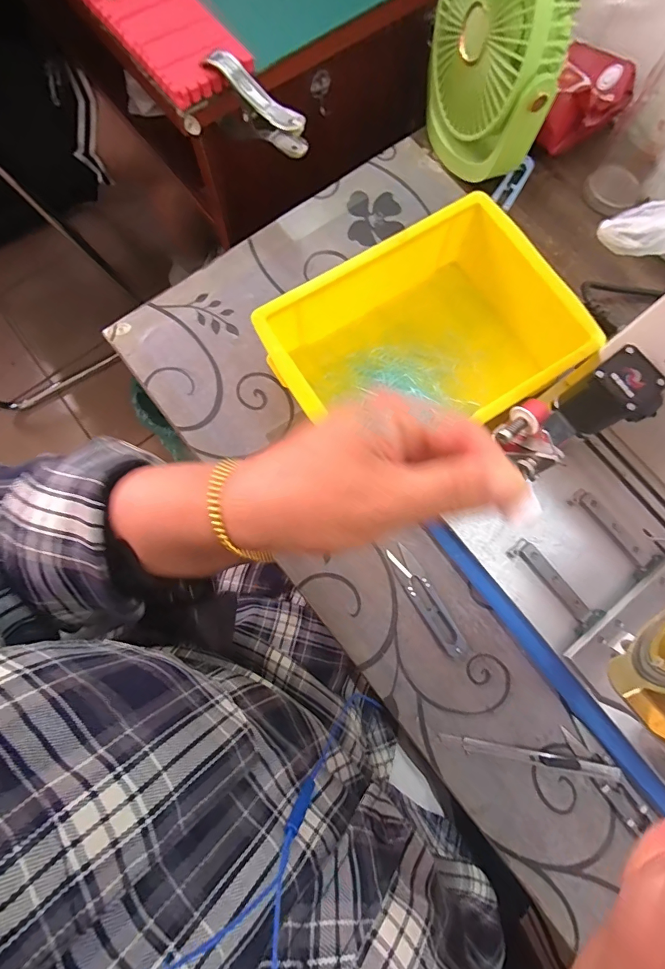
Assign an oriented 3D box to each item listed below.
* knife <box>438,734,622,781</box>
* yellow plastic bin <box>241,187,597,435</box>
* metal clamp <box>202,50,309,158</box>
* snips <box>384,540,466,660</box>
[{"bbox_3d":[0.159,0.222,0.346,0.139,0.013,0.010,8,78,3],"label":"knife"},{"bbox_3d":[0.087,-0.127,0.381,0.260,0.070,0.177,-32,79,-6],"label":"yellow plastic bin"},{"bbox_3d":[-0.066,-0.341,0.383,0.106,0.042,0.024,43,81,-5],"label":"metal clamp"},{"bbox_3d":[0.082,0.102,0.370,0.022,0.005,0.105,-30,79,-5],"label":"snips"}]

